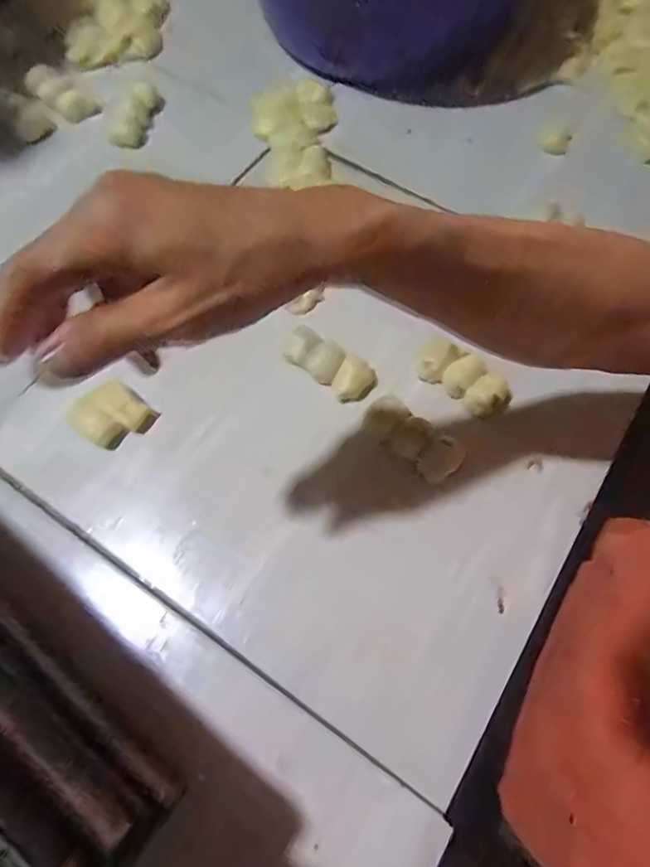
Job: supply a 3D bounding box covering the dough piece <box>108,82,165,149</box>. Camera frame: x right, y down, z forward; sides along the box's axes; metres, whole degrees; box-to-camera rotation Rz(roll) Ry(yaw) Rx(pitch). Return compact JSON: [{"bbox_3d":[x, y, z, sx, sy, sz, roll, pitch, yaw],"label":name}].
[{"bbox_3d":[-0.229,-0.387,0.591,0.032,0.034,0.098,11,69,3],"label":"dough piece"}]

